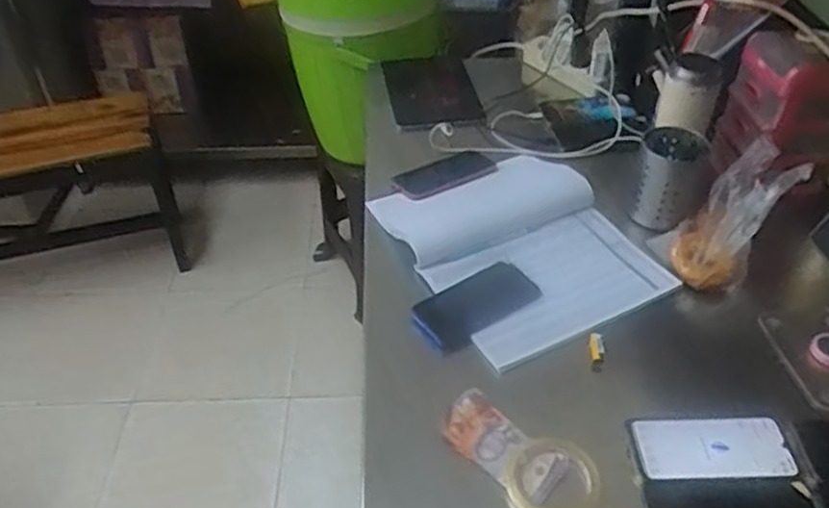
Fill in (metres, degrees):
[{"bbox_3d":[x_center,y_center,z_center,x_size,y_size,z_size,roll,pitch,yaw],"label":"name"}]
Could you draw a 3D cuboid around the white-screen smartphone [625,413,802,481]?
[{"bbox_3d":[0.320,0.209,0.766,0.162,0.010,0.079,-2,42,0],"label":"white-screen smartphone"}]

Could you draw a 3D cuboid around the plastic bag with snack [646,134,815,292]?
[{"bbox_3d":[0.424,-0.057,0.967,0.188,0.127,0.124,-34,52,-31],"label":"plastic bag with snack"}]

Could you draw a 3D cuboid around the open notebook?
[{"bbox_3d":[0.147,-0.016,1.007,0.295,0.030,0.350,-20,45,-20],"label":"open notebook"}]

